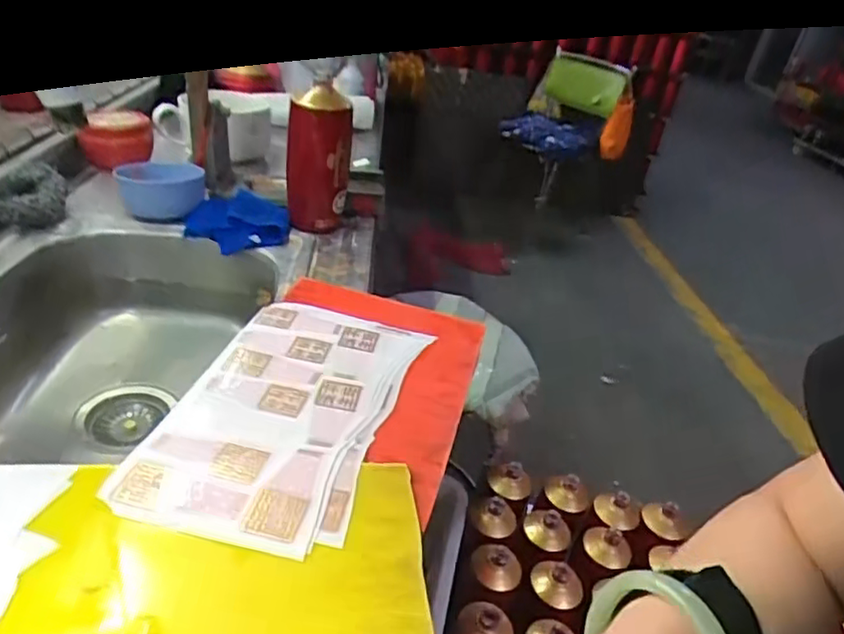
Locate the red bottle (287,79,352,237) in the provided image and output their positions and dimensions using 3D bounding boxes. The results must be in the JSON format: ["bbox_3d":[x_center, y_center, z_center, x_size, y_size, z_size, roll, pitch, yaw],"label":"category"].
[{"bbox_3d":[-0.137,-0.214,0.825,0.080,0.176,0.076,3,31,-14],"label":"red bottle"}]

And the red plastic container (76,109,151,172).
[{"bbox_3d":[-0.466,-0.271,0.953,0.102,0.066,0.084,-6,34,-26],"label":"red plastic container"}]

